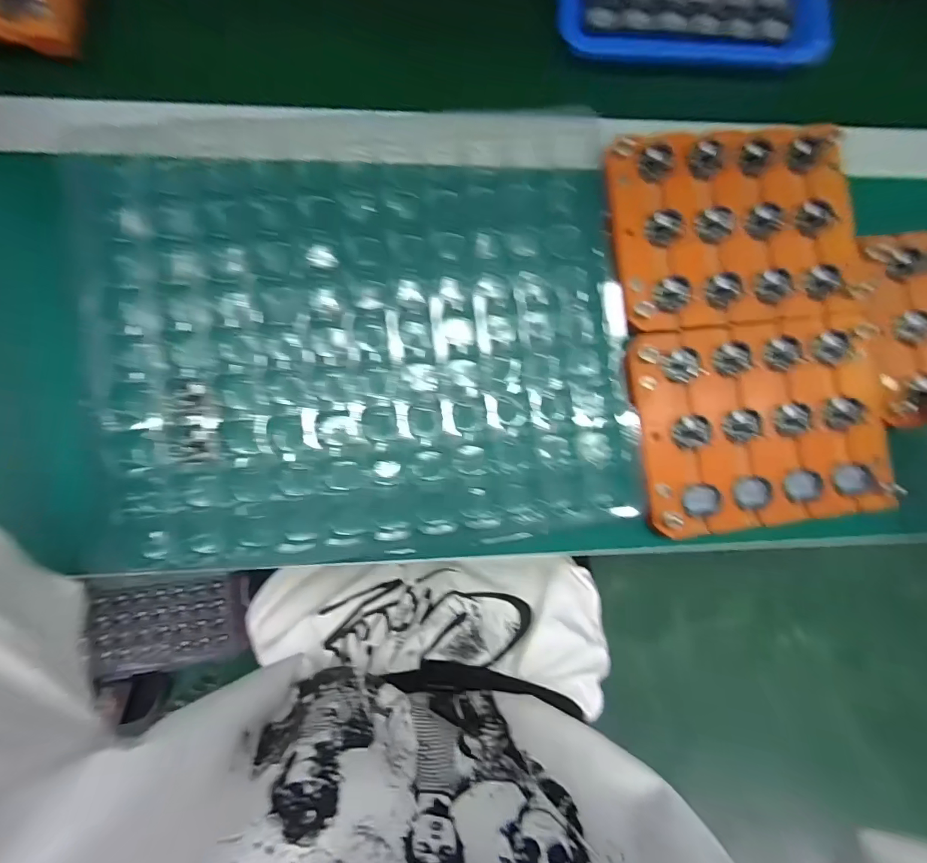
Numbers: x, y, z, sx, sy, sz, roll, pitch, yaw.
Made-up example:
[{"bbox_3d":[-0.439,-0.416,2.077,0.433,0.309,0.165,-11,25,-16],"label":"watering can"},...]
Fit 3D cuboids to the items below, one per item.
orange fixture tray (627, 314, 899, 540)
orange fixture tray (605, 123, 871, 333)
[{"bbox_3d":[0.222,-0.006,0.331,0.185,0.017,0.148,-7,86,-4],"label":"orange fixture tray"},{"bbox_3d":[0.206,-0.155,0.335,0.186,0.013,0.146,-5,86,-4],"label":"orange fixture tray"}]

